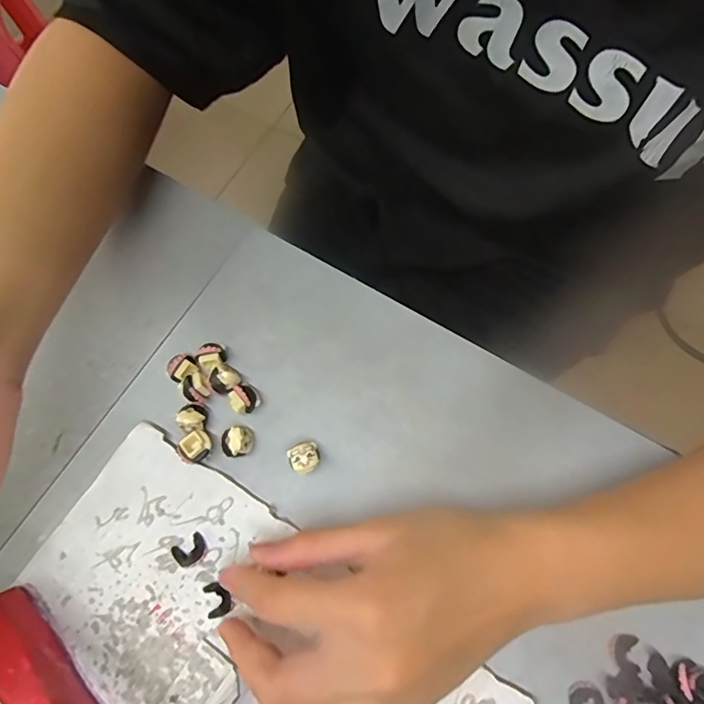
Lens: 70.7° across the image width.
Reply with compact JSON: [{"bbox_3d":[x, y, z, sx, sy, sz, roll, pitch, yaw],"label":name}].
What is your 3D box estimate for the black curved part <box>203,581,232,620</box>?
[{"bbox_3d":[-0.066,0.121,0.242,0.012,0.005,0.016,-12,71,-6],"label":"black curved part"}]

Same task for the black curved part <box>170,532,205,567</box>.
[{"bbox_3d":[-0.082,0.100,0.249,0.017,0.005,0.013,-31,74,-12],"label":"black curved part"}]

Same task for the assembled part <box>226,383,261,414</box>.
[{"bbox_3d":[-0.060,0.025,0.273,0.016,0.013,0.016,-36,75,-13],"label":"assembled part"}]

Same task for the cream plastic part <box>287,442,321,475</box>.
[{"bbox_3d":[-0.025,0.057,0.262,0.016,0.013,0.016,0,70,-1],"label":"cream plastic part"}]

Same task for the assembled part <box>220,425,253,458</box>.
[{"bbox_3d":[-0.062,0.048,0.266,0.016,0.012,0.016,0,70,-1],"label":"assembled part"}]

